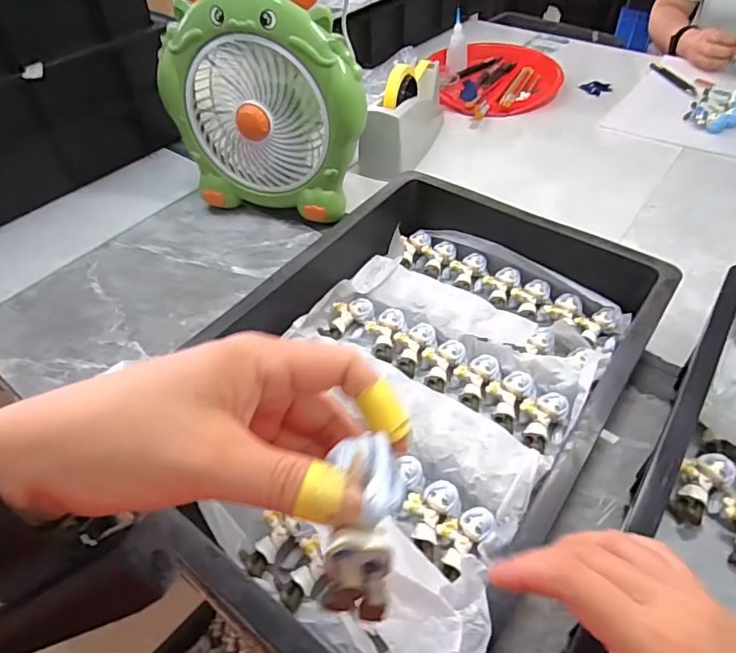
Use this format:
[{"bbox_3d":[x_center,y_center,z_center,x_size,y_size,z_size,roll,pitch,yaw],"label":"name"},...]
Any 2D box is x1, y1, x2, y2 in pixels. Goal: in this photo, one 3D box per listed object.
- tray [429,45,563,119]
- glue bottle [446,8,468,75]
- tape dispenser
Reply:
[{"bbox_3d":[0.248,-0.464,0.930,0.236,0.045,0.233,-2,48,2],"label":"tray"},{"bbox_3d":[0.175,-0.544,0.965,0.040,0.104,0.030,5,8,9],"label":"glue bottle"},{"bbox_3d":[0.056,-0.336,0.774,0.088,0.119,0.207,13,50,15],"label":"tape dispenser"}]

